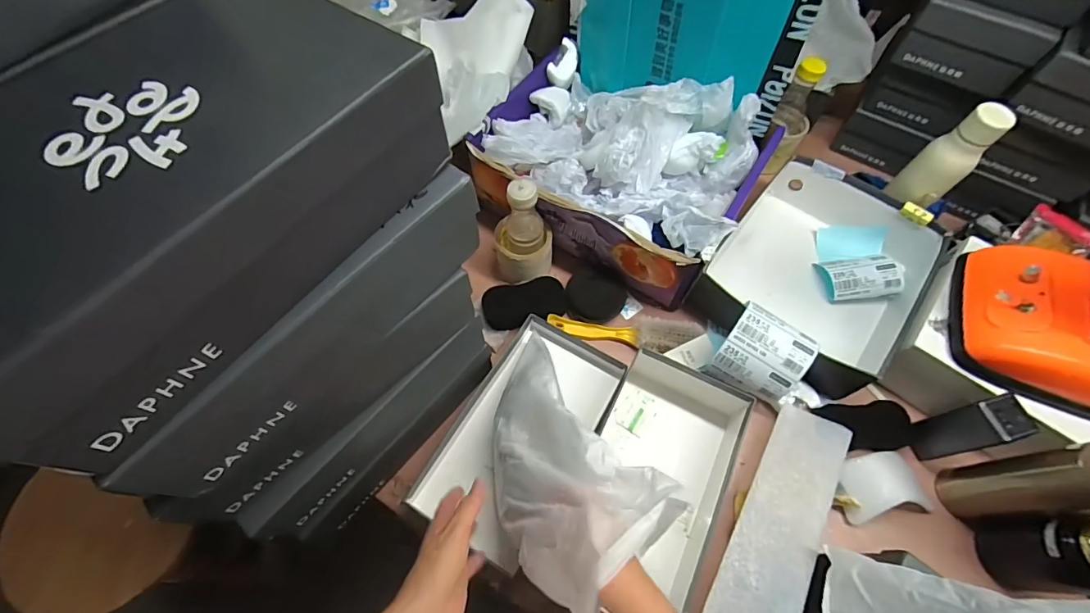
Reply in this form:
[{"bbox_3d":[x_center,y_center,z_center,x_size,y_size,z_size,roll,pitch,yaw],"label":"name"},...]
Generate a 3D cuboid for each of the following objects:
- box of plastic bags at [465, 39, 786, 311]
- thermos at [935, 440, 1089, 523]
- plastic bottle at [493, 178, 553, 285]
[{"bbox_3d":[0.115,-0.232,0.725,0.401,0.175,0.294,29,66,14],"label":"box of plastic bags"},{"bbox_3d":[0.547,0.190,0.493,0.076,0.256,0.067,-6,63,-2],"label":"thermos"},{"bbox_3d":[-0.034,-0.106,0.670,0.086,0.167,0.070,-1,63,0],"label":"plastic bottle"}]

